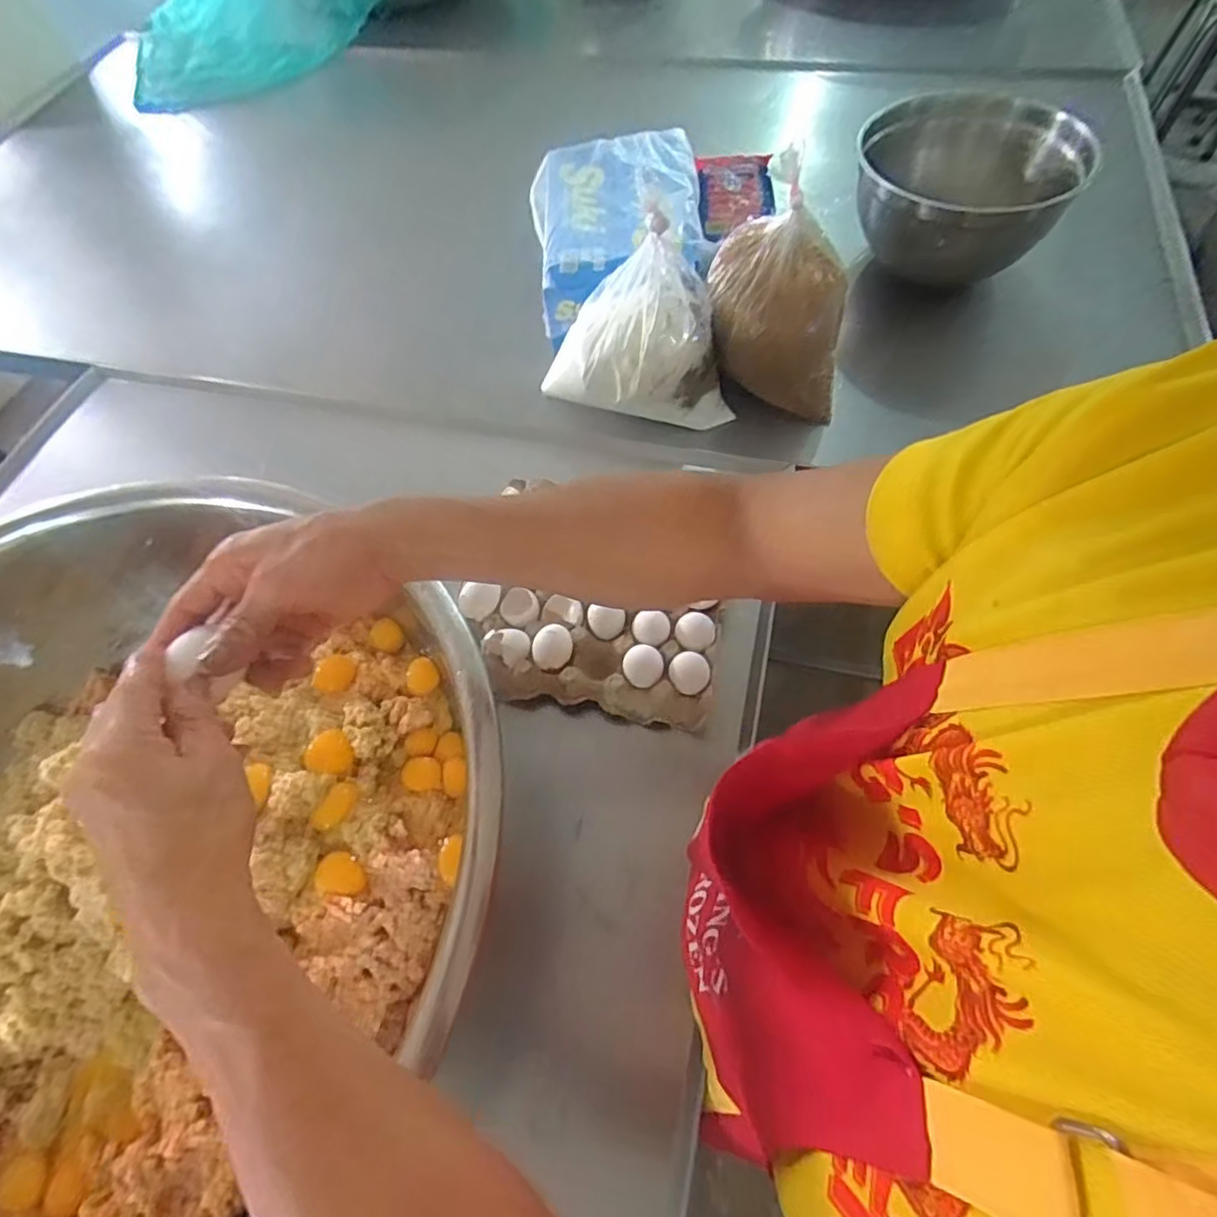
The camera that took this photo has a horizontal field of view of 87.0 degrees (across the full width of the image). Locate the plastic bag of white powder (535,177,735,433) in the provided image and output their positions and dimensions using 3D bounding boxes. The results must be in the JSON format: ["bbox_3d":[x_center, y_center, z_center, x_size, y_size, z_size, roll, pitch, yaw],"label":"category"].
[{"bbox_3d":[0.033,-0.354,0.840,0.244,0.188,0.147,-8,60,-1],"label":"plastic bag of white powder"}]

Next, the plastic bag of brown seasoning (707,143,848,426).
[{"bbox_3d":[0.219,-0.393,0.818,0.179,0.242,0.133,6,61,7],"label":"plastic bag of brown seasoning"}]

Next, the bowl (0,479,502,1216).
[{"bbox_3d":[-0.409,0.213,0.527,0.567,0.176,0.621,-1,60,2],"label":"bowl"}]

